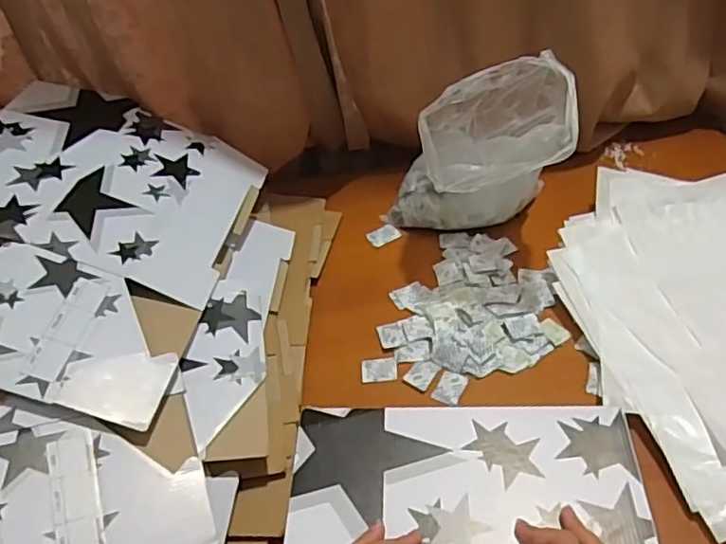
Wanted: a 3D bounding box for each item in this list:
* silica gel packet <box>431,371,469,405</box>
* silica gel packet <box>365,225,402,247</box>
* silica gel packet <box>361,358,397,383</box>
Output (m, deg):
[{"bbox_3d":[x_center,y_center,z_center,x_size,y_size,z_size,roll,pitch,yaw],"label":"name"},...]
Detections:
[{"bbox_3d":[0.095,0.125,0.670,0.029,0.004,0.039,20,53,22],"label":"silica gel packet"},{"bbox_3d":[0.028,-0.050,0.842,0.043,0.006,0.029,-25,51,-16],"label":"silica gel packet"},{"bbox_3d":[0.018,0.110,0.696,0.039,0.004,0.032,-6,48,1],"label":"silica gel packet"}]

